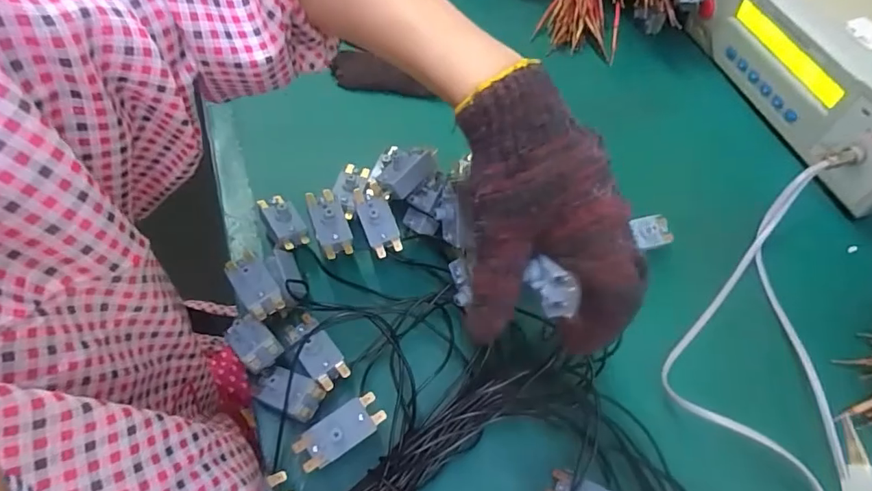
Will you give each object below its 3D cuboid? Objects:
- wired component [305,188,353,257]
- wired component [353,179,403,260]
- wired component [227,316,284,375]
[{"bbox_3d":[-0.091,-0.020,0.429,0.024,0.020,0.064,-20,75,-10],"label":"wired component"},{"bbox_3d":[-0.051,-0.023,0.433,0.026,0.014,0.064,-20,86,-10],"label":"wired component"},{"bbox_3d":[-0.135,0.072,0.369,0.040,0.012,0.026,40,68,21],"label":"wired component"}]

